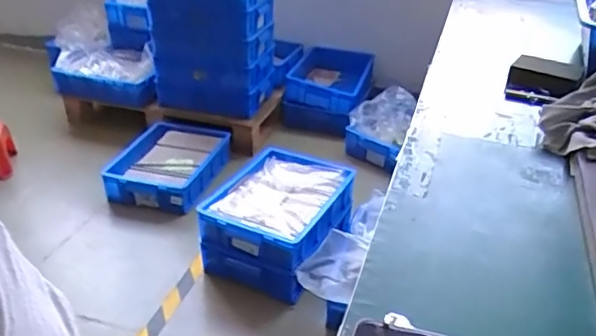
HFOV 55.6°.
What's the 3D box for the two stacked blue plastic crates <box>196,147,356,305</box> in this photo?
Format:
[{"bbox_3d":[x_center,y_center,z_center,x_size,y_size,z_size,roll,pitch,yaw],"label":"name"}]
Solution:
[{"bbox_3d":[-0.057,0.146,1.653,0.348,0.203,0.413,16,33,23],"label":"two stacked blue plastic crates"}]

